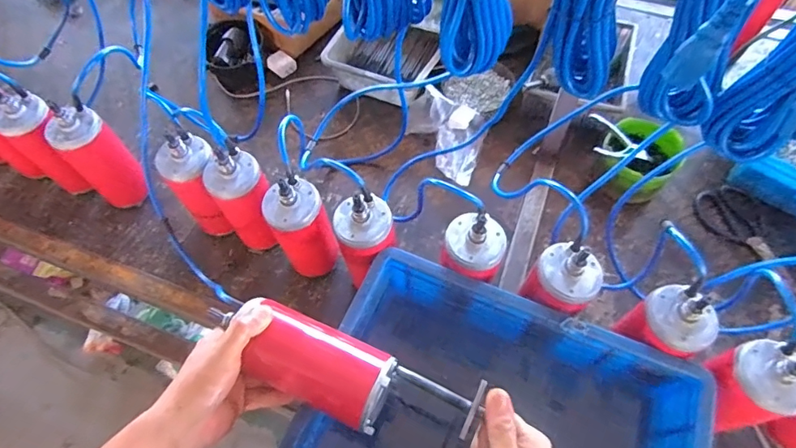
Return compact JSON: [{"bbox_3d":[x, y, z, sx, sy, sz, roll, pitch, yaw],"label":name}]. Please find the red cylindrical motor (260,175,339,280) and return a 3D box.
[{"bbox_3d":[-0.135,0.012,0.667,0.080,0.193,0.075,-26,62,-13],"label":"red cylindrical motor"}]

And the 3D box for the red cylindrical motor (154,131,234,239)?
[{"bbox_3d":[-0.294,-0.053,0.706,0.070,0.197,0.072,-1,60,1],"label":"red cylindrical motor"}]

